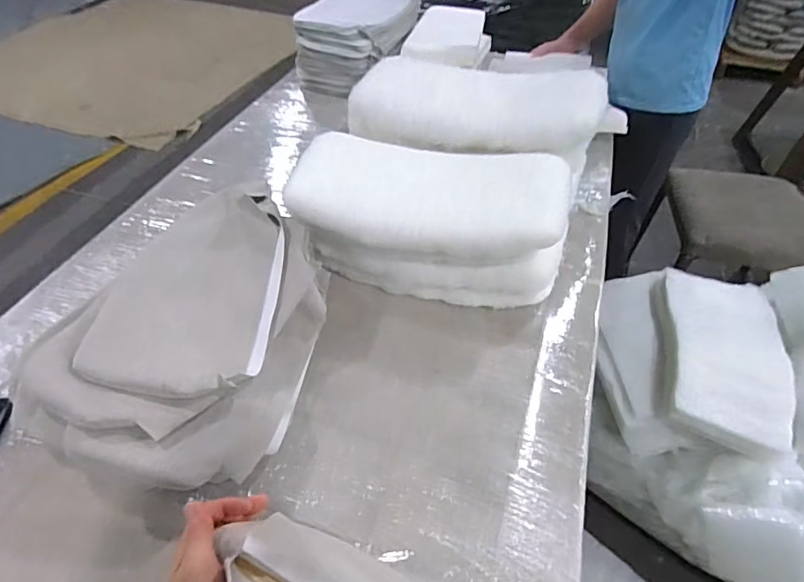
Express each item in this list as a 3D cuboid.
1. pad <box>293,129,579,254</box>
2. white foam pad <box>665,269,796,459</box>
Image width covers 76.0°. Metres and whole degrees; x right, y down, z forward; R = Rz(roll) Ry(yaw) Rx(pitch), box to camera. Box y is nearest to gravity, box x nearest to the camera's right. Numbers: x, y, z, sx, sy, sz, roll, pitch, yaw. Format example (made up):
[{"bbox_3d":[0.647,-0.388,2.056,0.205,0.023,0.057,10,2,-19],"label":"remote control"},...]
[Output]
[{"bbox_3d":[0.038,-0.161,0.855,0.452,0.085,0.192,8,46,7],"label":"pad"},{"bbox_3d":[0.766,0.122,1.212,0.255,0.078,0.465,14,47,12],"label":"white foam pad"}]

